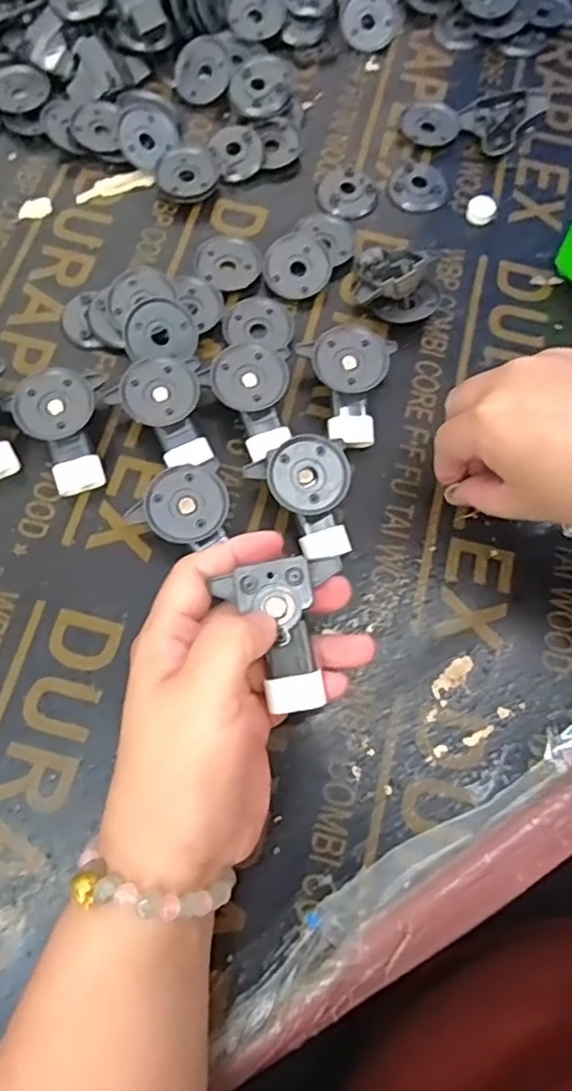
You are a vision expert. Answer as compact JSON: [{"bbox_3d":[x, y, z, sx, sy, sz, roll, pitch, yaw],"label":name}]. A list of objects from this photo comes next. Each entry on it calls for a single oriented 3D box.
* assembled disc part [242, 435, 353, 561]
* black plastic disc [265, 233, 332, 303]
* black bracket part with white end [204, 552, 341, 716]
[{"bbox_3d":[0.011,-0.024,0.355,0.051,0.033,0.062,-12,72,-6],"label":"assembled disc part"},{"bbox_3d":[0.007,-0.179,0.415,0.040,0.004,0.045,2,87,-1],"label":"black plastic disc"},{"bbox_3d":[0.003,0.040,0.285,0.050,0.021,0.067,-12,92,-6],"label":"black bracket part with white end"}]

